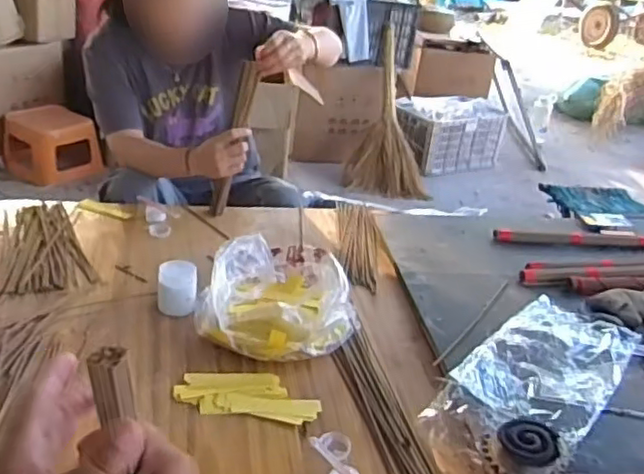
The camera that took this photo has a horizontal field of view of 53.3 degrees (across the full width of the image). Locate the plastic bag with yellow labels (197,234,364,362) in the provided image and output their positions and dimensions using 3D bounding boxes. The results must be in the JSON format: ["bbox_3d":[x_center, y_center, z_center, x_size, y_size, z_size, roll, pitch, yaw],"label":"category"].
[{"bbox_3d":[-0.060,0.087,0.934,0.215,0.080,0.226,7,27,1],"label":"plastic bag with yellow labels"}]

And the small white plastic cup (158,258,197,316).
[{"bbox_3d":[-0.212,0.076,0.942,0.057,0.064,0.052,5,27,-3],"label":"small white plastic cup"}]

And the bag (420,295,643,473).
[{"bbox_3d":[0.309,0.190,0.848,0.212,0.039,0.380,25,32,31],"label":"bag"}]

